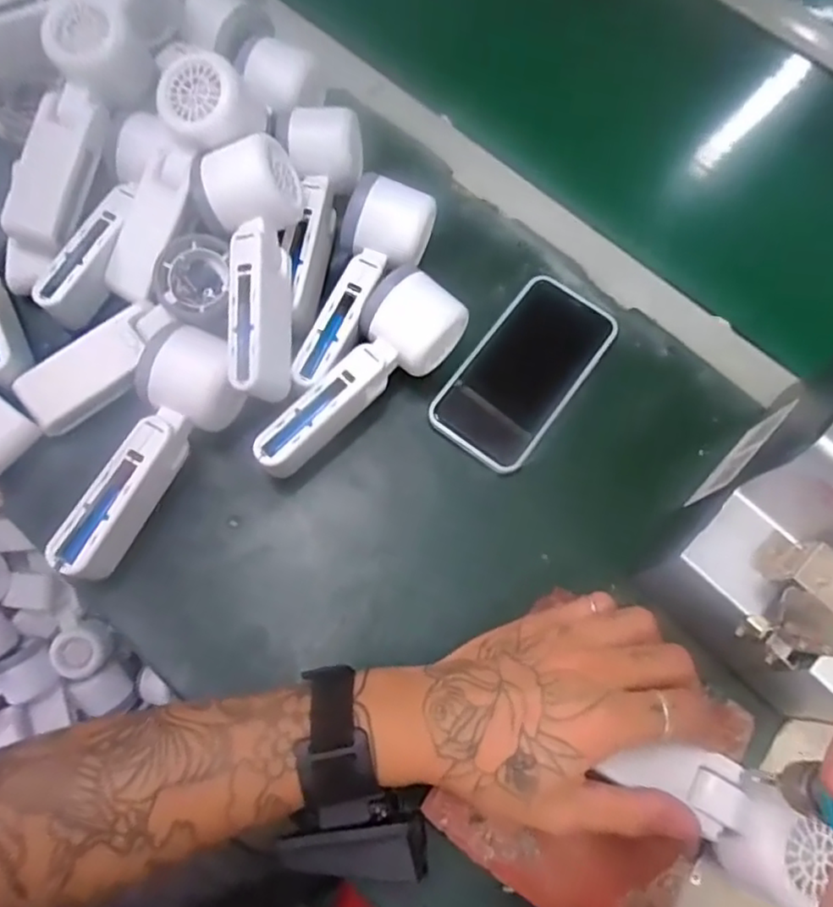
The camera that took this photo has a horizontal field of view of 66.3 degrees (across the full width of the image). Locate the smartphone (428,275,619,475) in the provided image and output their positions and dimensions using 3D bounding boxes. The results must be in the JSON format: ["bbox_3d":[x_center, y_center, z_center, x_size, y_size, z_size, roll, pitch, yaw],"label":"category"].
[{"bbox_3d":[0.077,-0.058,0.448,0.074,0.013,0.146,34,72,10],"label":"smartphone"}]

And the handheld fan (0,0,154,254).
[{"bbox_3d":[-0.234,-0.219,0.433,0.054,0.052,0.165,21,91,6],"label":"handheld fan"}]

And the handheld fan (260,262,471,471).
[{"bbox_3d":[-0.041,-0.049,0.417,0.053,0.057,0.160,42,73,13],"label":"handheld fan"}]

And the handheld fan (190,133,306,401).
[{"bbox_3d":[-0.103,-0.114,0.403,0.061,0.045,0.162,-4,84,-4],"label":"handheld fan"}]

